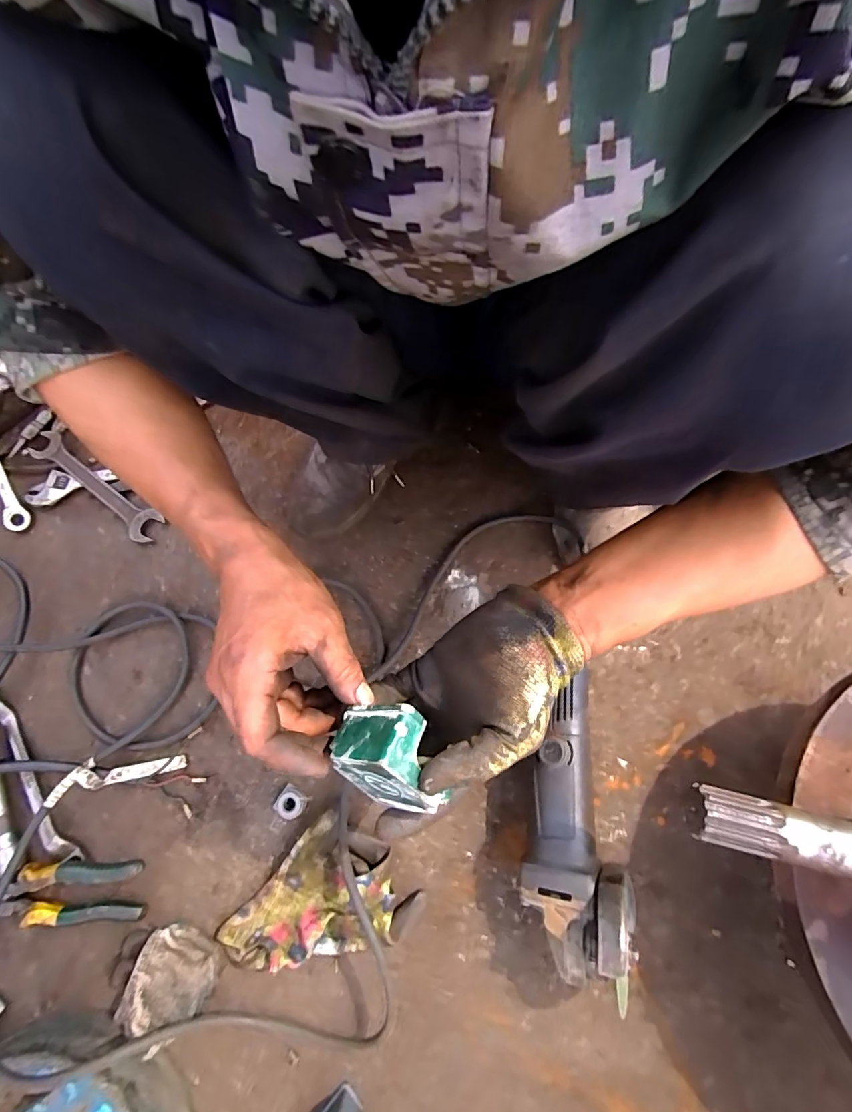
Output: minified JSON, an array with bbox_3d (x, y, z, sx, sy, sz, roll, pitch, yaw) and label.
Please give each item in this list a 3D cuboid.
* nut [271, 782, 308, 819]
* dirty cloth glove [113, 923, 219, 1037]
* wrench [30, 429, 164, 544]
[{"bbox_3d":[-0.138,0.250,0.469,0.030,0.016,0.026,27,74,11],"label":"nut"},{"bbox_3d":[-0.218,0.365,0.406,0.064,0.061,0.058,9,72,5],"label":"dirty cloth glove"},{"bbox_3d":[-0.417,-0.090,0.582,0.205,0.010,0.039,37,68,6],"label":"wrench"}]

